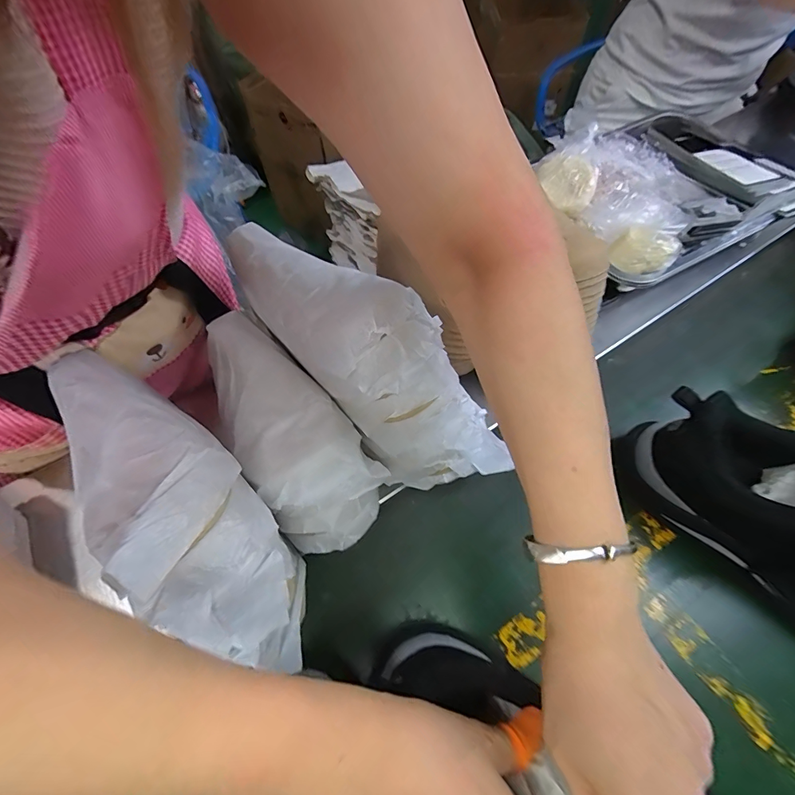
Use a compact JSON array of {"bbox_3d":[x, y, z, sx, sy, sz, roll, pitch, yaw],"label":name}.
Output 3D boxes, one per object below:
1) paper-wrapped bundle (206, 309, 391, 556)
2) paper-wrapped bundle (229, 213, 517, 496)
[{"bbox_3d":[-0.098,0.030,0.352,0.090,0.071,0.206,-35,63,-15],"label":"paper-wrapped bundle"},{"bbox_3d":[-0.020,-0.034,0.323,0.309,0.116,0.091,45,70,-2],"label":"paper-wrapped bundle"}]

